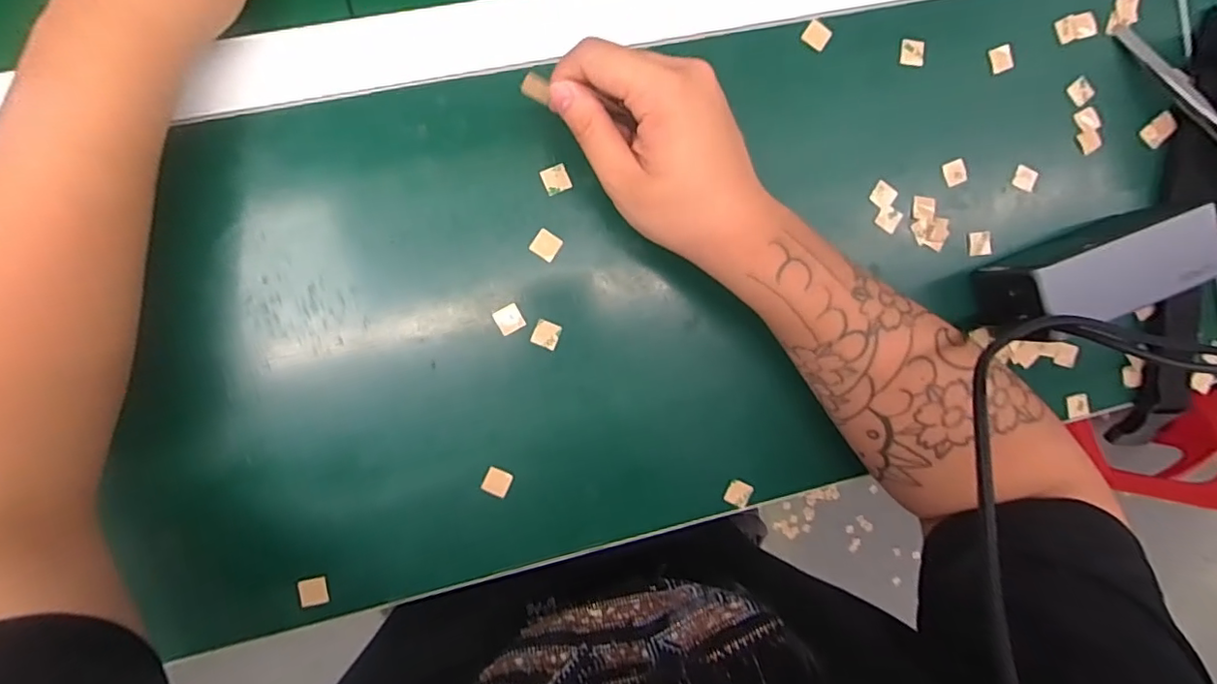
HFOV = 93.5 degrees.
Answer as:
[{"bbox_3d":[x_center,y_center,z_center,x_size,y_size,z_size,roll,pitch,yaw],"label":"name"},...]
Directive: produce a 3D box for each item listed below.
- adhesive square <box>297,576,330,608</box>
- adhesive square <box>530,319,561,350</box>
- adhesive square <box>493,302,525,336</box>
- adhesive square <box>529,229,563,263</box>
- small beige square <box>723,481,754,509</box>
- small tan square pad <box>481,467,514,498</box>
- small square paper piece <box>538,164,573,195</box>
[{"bbox_3d":[-0.176,0.149,0.341,0.015,0.004,0.016,-9,93,-6],"label":"adhesive square"},{"bbox_3d":[-0.038,-0.005,0.349,0.016,0.004,0.016,21,90,-7],"label":"adhesive square"},{"bbox_3d":[-0.060,-0.014,0.345,0.016,0.004,0.016,-28,95,-5],"label":"adhesive square"},{"bbox_3d":[-0.038,-0.059,0.346,0.016,0.004,0.016,36,88,-7],"label":"adhesive square"},{"bbox_3d":[0.085,0.099,0.372,0.015,0.004,0.015,25,88,-8],"label":"small beige square"},{"bbox_3d":[-0.068,0.086,0.350,0.016,0.004,0.015,27,89,-7],"label":"small tan square pad"},{"bbox_3d":[-0.031,-0.098,0.344,0.016,0.004,0.016,-25,95,-5],"label":"small square paper piece"}]

